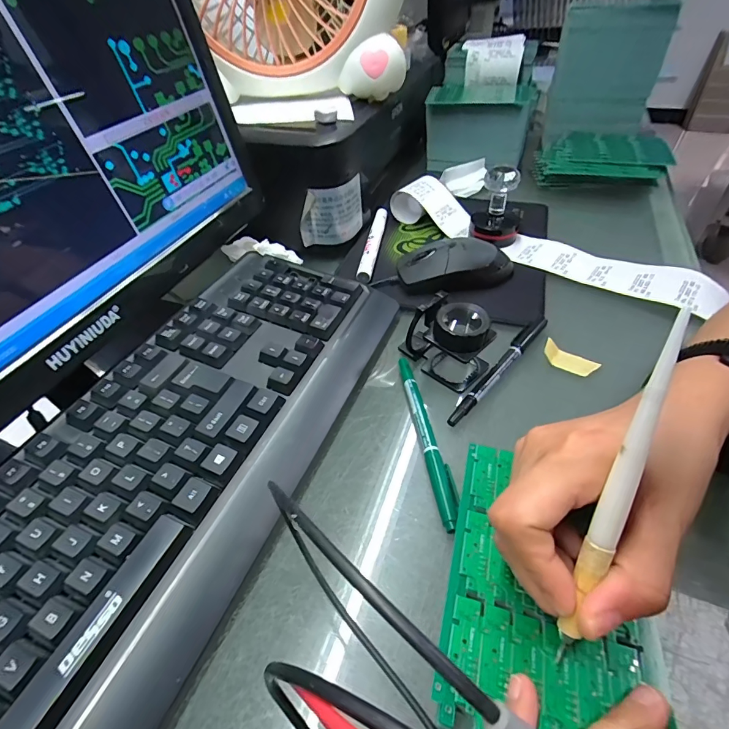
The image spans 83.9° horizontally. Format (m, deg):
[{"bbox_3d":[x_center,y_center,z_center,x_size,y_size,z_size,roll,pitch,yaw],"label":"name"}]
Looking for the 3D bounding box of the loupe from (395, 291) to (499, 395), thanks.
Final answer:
[{"bbox_3d":[0.064,-0.022,0.311,0.068,0.054,0.046,25,52,26],"label":"loupe"}]

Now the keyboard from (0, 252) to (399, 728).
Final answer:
[{"bbox_3d":[-0.124,0.065,0.250,0.153,0.044,0.428,14,48,18],"label":"keyboard"}]

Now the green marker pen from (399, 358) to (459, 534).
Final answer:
[{"bbox_3d":[0.043,0.045,0.279,0.013,0.013,0.140,-8,45,-3],"label":"green marker pen"}]

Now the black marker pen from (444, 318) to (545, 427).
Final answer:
[{"bbox_3d":[0.105,0.003,0.318,0.013,0.013,0.135,31,55,30],"label":"black marker pen"}]

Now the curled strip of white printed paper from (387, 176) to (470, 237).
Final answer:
[{"bbox_3d":[0.084,-0.190,0.483,0.094,0.043,0.051,26,53,27],"label":"curled strip of white printed paper"}]

